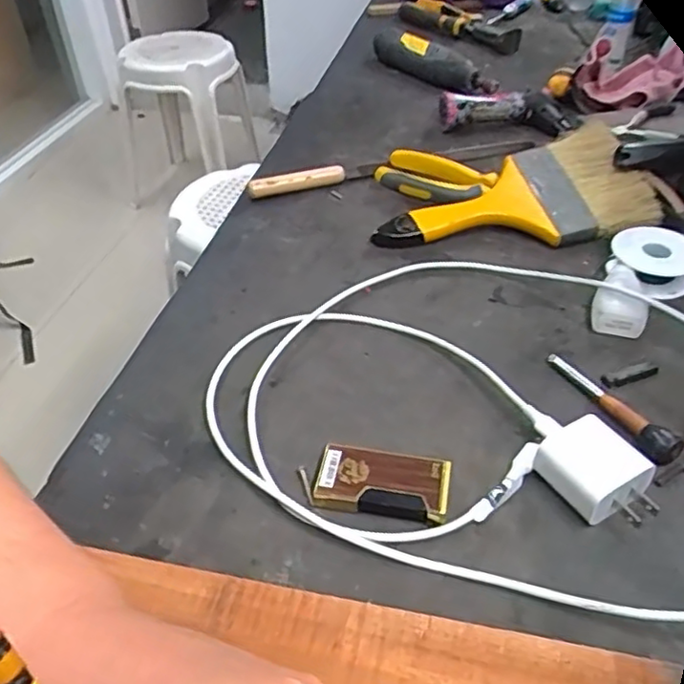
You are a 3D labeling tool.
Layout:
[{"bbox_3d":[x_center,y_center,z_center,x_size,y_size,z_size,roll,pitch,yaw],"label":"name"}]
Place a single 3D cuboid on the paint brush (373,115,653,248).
[{"bbox_3d":[0.151,-0.108,0.538,0.228,0.019,0.113,-26,62,-13],"label":"paint brush"}]

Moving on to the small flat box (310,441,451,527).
[{"bbox_3d":[0.021,0.075,0.350,0.069,0.014,0.035,7,42,10],"label":"small flat box"}]

